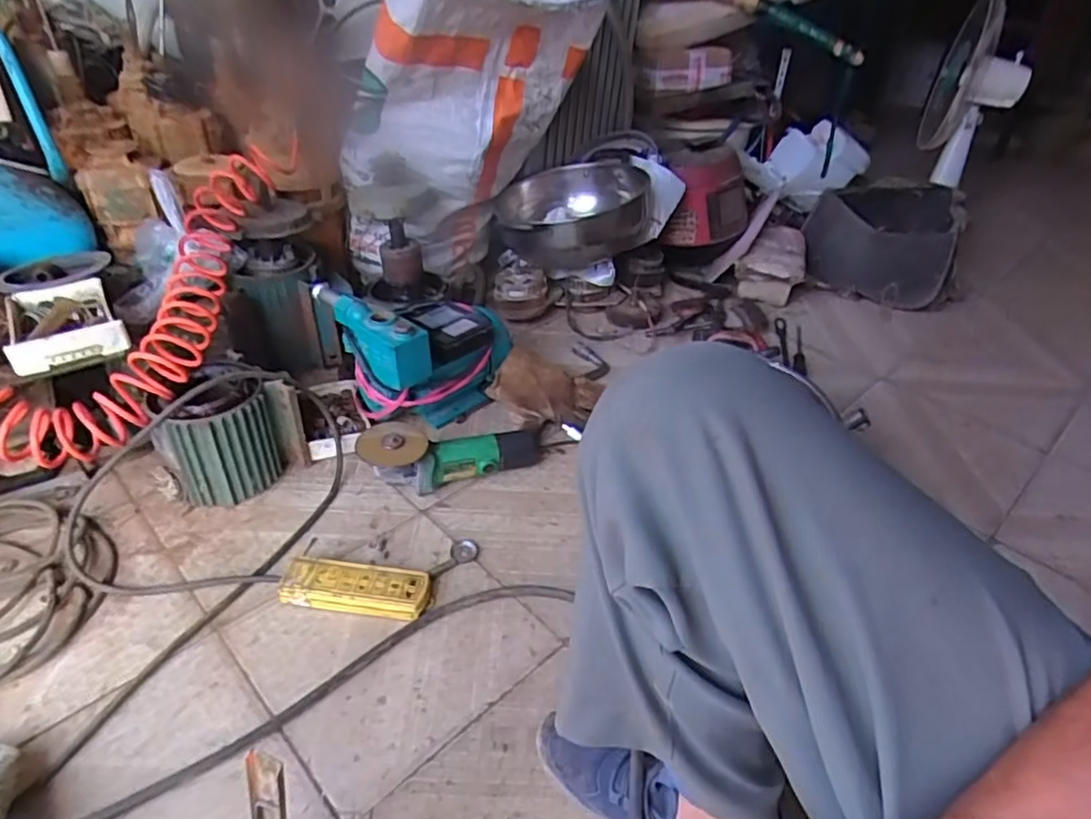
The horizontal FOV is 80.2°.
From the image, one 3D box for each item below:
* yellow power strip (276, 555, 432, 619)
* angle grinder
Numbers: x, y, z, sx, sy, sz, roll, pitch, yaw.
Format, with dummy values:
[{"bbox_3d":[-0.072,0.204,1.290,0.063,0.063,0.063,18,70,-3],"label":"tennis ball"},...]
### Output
[{"bbox_3d":[-0.234,0.221,0.801,0.180,0.029,0.062,6,37,3],"label":"yellow power strip"},{"bbox_3d":[-0.135,0.070,0.970,0.288,0.081,0.085,1,35,-25],"label":"angle grinder"}]

